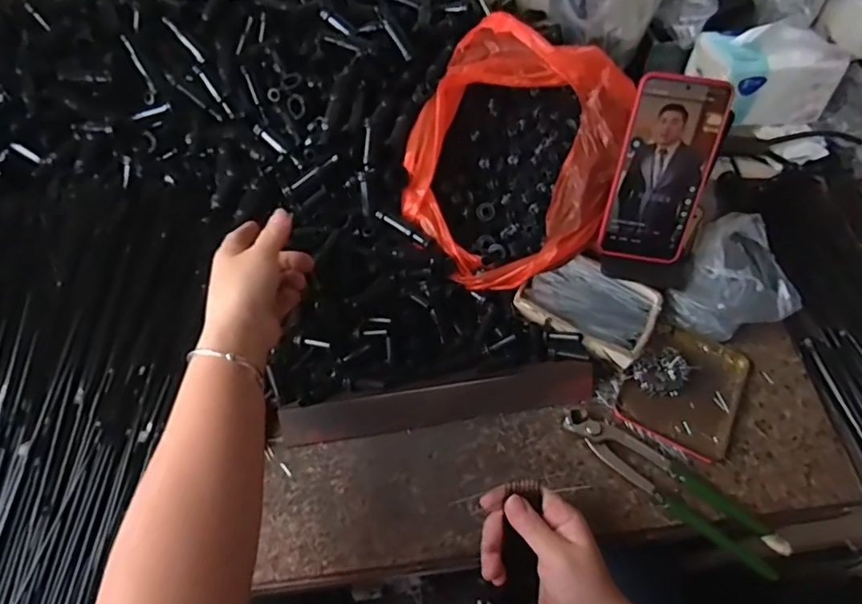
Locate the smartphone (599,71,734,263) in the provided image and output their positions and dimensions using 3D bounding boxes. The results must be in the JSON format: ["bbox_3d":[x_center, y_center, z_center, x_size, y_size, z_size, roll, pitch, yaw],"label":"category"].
[{"bbox_3d":[0.207,-0.115,0.492,0.077,0.160,0.012,7,28,3],"label":"smartphone"}]

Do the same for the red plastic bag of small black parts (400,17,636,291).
[{"bbox_3d":[0.075,-0.140,0.539,0.205,0.142,0.229,26,62,13],"label":"red plastic bag of small black parts"}]

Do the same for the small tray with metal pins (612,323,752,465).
[{"bbox_3d":[0.240,0.079,0.518,0.102,0.022,0.117,26,62,13],"label":"small tray with metal pins"}]

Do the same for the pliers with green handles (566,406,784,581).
[{"bbox_3d":[0.204,0.155,0.469,0.195,0.017,0.044,33,64,17],"label":"pliers with green handles"}]

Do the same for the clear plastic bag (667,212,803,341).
[{"bbox_3d":[0.291,-0.026,0.545,0.105,0.051,0.113,-6,60,-5],"label":"clear plastic bag"}]

